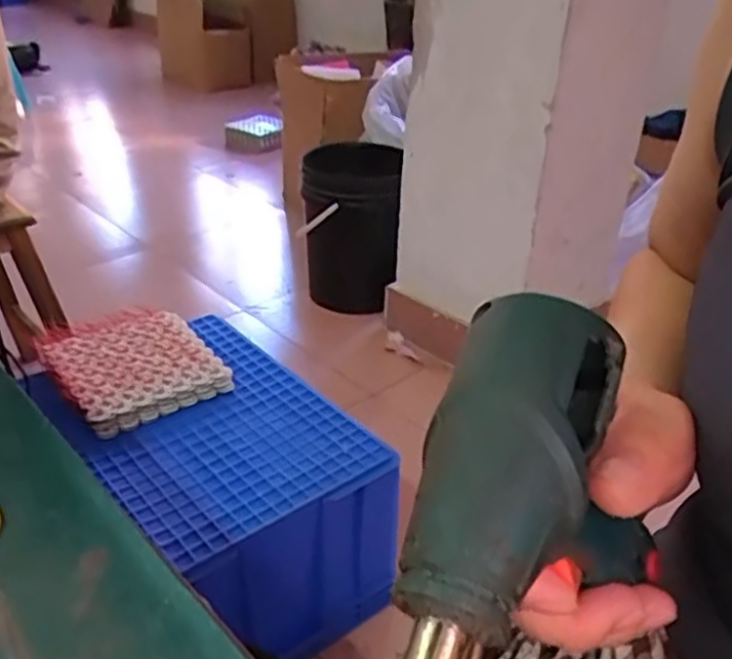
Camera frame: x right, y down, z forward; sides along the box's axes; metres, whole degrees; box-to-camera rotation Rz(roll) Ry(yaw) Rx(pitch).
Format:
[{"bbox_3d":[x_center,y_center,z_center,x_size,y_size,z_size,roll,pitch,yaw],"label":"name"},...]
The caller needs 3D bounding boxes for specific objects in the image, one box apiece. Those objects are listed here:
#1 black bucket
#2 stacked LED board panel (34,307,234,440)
[{"bbox_3d":[-0.041,-0.259,1.910,0.248,0.411,0.290,4,30,1],"label":"black bucket"},{"bbox_3d":[-0.361,0.047,1.150,0.232,0.024,0.255,-19,43,-34],"label":"stacked LED board panel"}]

